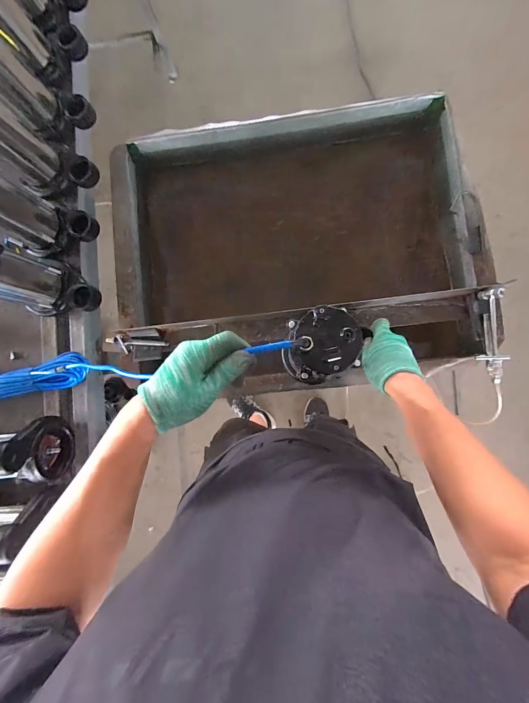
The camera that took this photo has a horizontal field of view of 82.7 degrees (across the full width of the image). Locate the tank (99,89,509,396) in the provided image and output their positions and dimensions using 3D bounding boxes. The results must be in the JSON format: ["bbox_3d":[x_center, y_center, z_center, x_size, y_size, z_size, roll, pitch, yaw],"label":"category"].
[{"bbox_3d":[0.060,-0.215,0.734,0.742,0.268,0.584,-6,86,4],"label":"tank"}]

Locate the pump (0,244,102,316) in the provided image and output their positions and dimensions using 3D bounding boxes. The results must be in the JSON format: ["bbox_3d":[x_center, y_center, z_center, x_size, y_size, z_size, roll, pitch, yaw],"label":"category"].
[{"bbox_3d":[-0.437,-0.129,0.537,0.149,0.230,0.110,17,88,6],"label":"pump"}]

